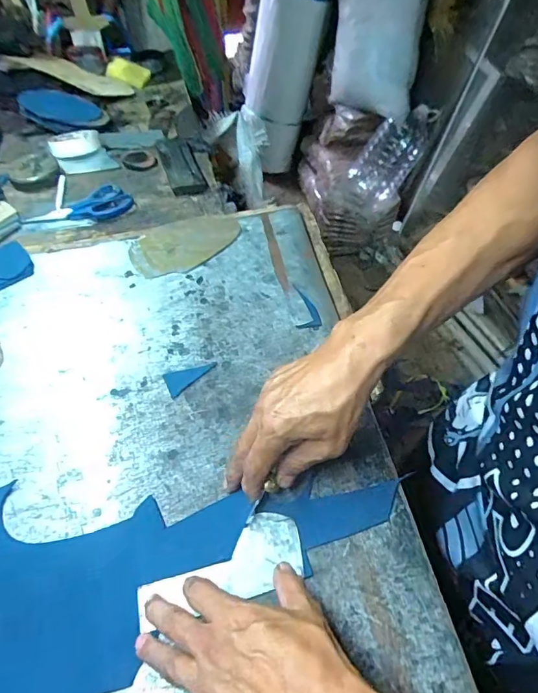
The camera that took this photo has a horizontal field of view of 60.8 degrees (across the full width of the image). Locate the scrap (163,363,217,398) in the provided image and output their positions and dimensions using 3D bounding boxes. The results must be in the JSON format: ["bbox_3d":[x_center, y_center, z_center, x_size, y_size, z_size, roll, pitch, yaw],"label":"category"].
[{"bbox_3d":[-0.081,0.034,0.481,0.053,0.004,0.027,-15,60,-10],"label":"scrap"}]

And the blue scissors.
[{"bbox_3d":[-0.282,-0.200,0.688,0.148,0.014,0.070,-29,59,-21],"label":"blue scissors"}]

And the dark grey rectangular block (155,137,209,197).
[{"bbox_3d":[-0.150,-0.309,0.774,0.057,0.019,0.191,-15,52,-12],"label":"dark grey rectangular block"}]

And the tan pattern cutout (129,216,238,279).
[{"bbox_3d":[-0.110,-0.136,0.599,0.140,0.006,0.088,-35,64,-17],"label":"tan pattern cutout"}]

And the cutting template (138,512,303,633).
[{"bbox_3d":[-0.039,0.176,0.371,0.133,0.006,0.057,-12,56,-10],"label":"cutting template"}]

